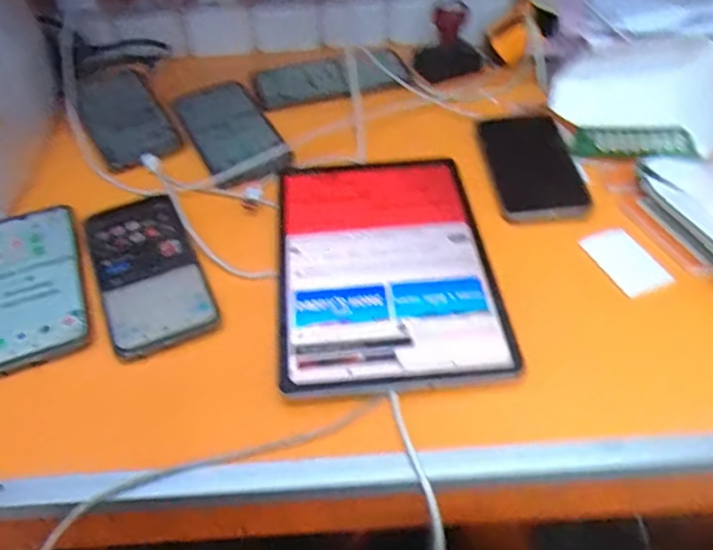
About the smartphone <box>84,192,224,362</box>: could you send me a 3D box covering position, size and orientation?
[{"bbox_3d":[-0.169,-0.008,0.523,0.077,0.006,0.165,-21,49,-15],"label":"smartphone"}]

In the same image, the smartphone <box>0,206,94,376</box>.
[{"bbox_3d":[-0.260,0.002,0.518,0.086,0.005,0.170,-17,48,-11],"label":"smartphone"}]

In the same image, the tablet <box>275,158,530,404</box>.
[{"bbox_3d":[0.023,-0.015,0.515,0.162,0.008,0.243,-5,47,-1],"label":"tablet"}]

